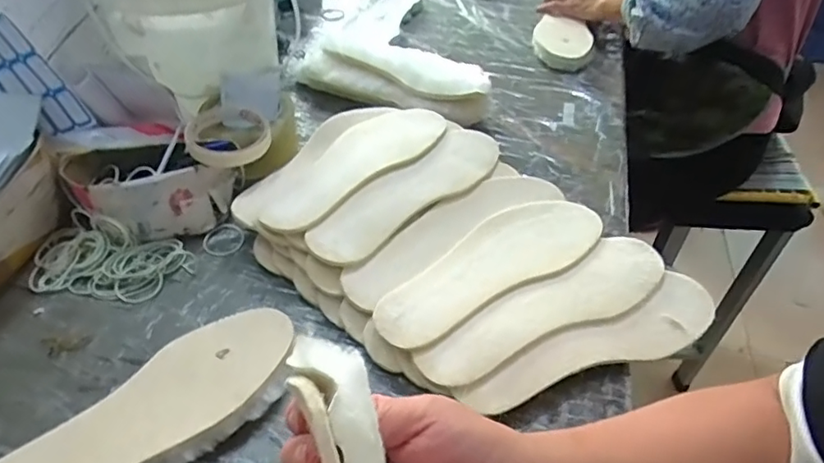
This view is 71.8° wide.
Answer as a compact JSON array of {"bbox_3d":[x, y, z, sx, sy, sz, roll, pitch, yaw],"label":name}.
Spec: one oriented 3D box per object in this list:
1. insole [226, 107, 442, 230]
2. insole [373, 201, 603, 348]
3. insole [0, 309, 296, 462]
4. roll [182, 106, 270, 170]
[{"bbox_3d":[-0.071,-0.081,0.610,0.108,0.011,0.255,32,51,28],"label":"insole"},{"bbox_3d":[0.074,0.029,0.533,0.255,0.018,0.086,-22,48,-26],"label":"insole"},{"bbox_3d":[-0.202,0.145,0.420,0.260,0.033,0.091,-29,51,-29],"label":"insole"},{"bbox_3d":[-0.195,-0.102,0.603,0.085,0.025,0.085,-13,45,-16],"label":"roll"}]

